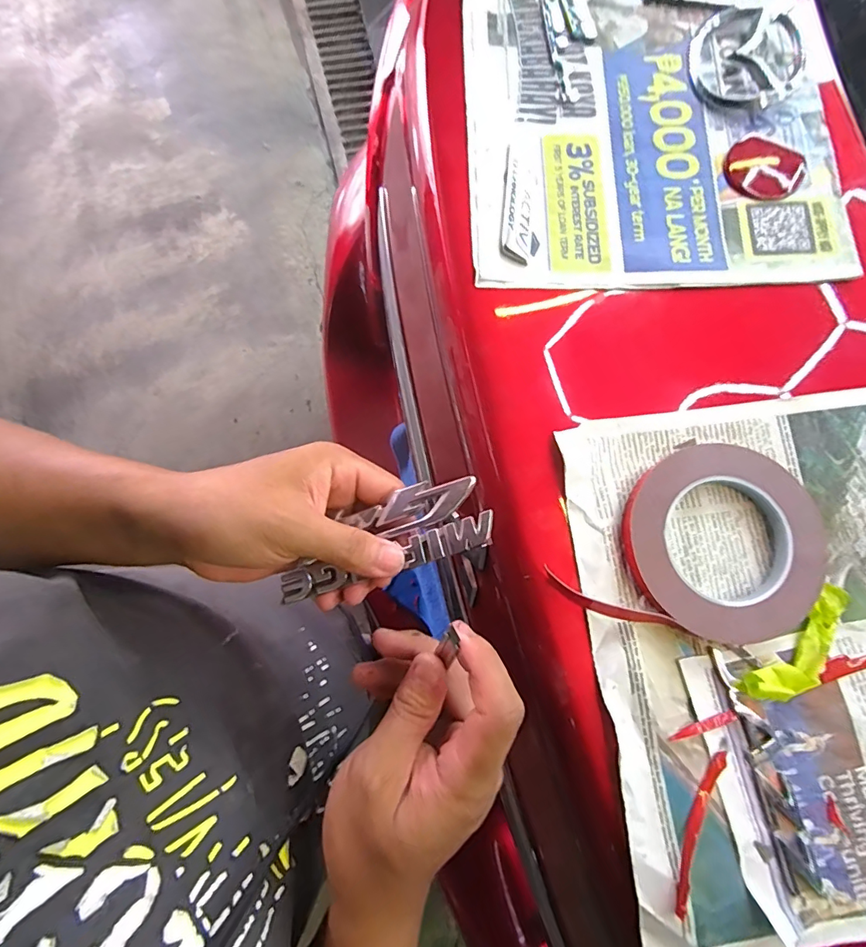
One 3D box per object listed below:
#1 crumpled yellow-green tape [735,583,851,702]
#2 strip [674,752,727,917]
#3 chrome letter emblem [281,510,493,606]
[{"bbox_3d":[0.230,0.107,0.288,0.094,0.017,0.027,-42,83,-12],"label":"crumpled yellow-green tape"},{"bbox_3d":[0.151,0.202,0.266,0.013,0.009,0.087,27,76,2],"label":"strip"},{"bbox_3d":[-0.029,0.049,0.263,0.132,0.004,0.018,-20,74,14],"label":"chrome letter emblem"}]

